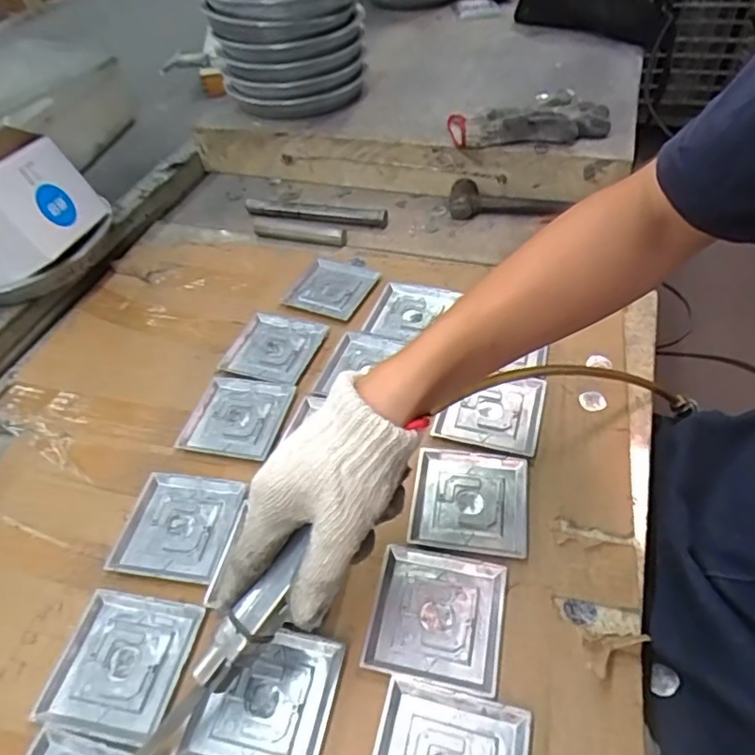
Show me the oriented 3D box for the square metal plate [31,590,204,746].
[{"bbox_3d":[-0.178,0.198,0.409,0.087,0.006,0.091,4,47,11],"label":"square metal plate"}]

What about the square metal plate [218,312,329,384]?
[{"bbox_3d":[-0.109,-0.032,0.616,0.094,0.008,0.086,13,49,19],"label":"square metal plate"}]

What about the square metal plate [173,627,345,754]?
[{"bbox_3d":[-0.074,0.211,0.383,0.086,0.005,0.090,8,48,14],"label":"square metal plate"}]

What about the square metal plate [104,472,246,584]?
[{"bbox_3d":[-0.163,0.121,0.480,0.088,0.006,0.090,6,48,13],"label":"square metal plate"}]

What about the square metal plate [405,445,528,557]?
[{"bbox_3d":[0.074,0.098,0.471,0.090,0.008,0.087,3,47,10],"label":"square metal plate"}]

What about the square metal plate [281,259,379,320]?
[{"bbox_3d":[-0.054,-0.105,0.681,0.092,0.007,0.092,17,51,22],"label":"square metal plate"}]

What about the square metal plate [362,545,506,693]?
[{"bbox_3d":[0.042,0.167,0.411,0.090,0.008,0.089,5,47,12],"label":"square metal plate"}]

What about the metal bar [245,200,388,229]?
[{"bbox_3d":[-0.086,-0.221,0.785,0.203,0.016,0.027,11,49,17],"label":"metal bar"}]

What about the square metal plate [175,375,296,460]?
[{"bbox_3d":[-0.134,0.036,0.558,0.092,0.007,0.089,6,47,13],"label":"square metal plate"}]

